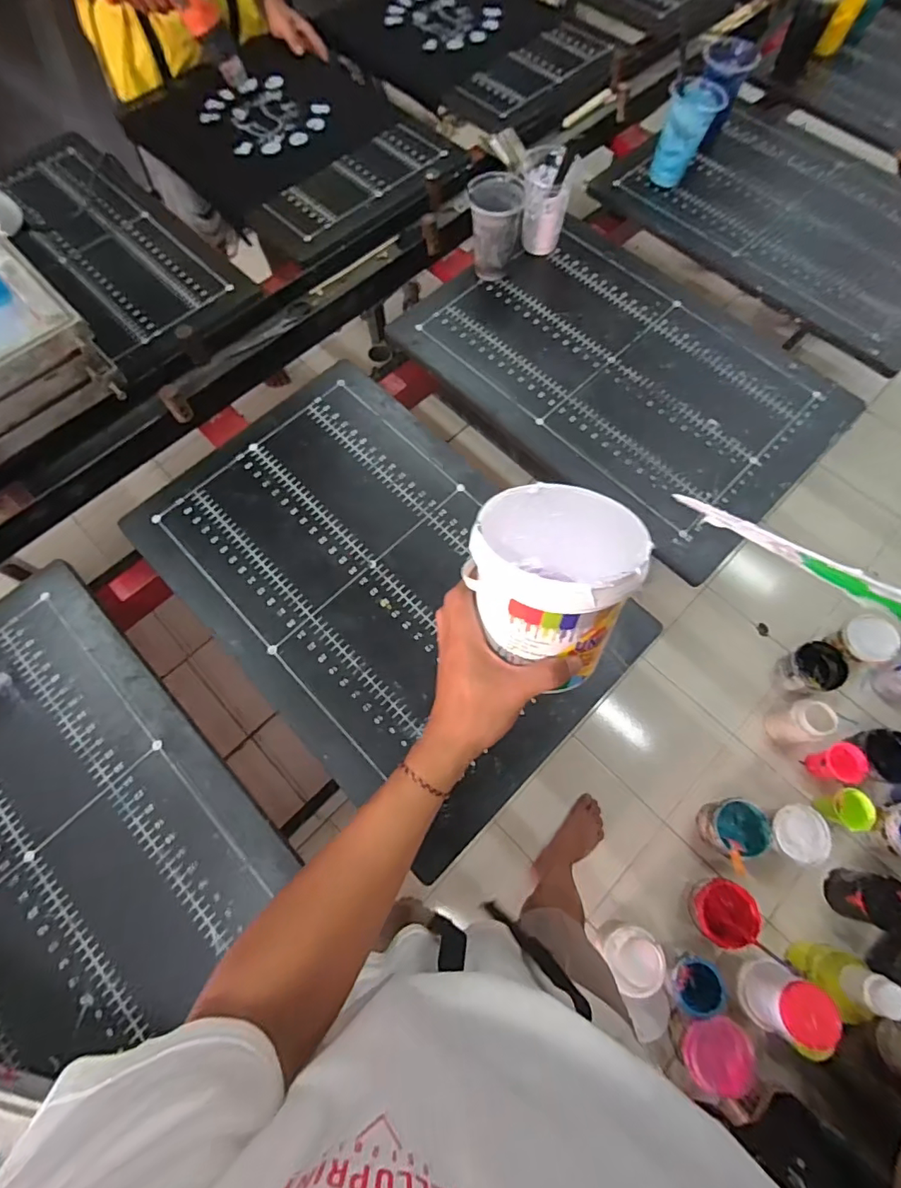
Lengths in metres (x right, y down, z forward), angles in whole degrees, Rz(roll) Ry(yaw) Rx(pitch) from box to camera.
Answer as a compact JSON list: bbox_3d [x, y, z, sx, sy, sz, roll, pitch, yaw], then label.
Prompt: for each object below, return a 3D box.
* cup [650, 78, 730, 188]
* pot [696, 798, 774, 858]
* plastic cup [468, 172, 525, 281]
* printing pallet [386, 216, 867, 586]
[{"bbox_3d":[0.388,-0.765,0.883,0.086,0.129,0.074,32,72,10],"label":"cup"},{"bbox_3d":[0.666,0.551,1.233,0.123,0.128,0.126,-10,70,-3],"label":"pot"},{"bbox_3d":[0.065,-0.561,0.806,0.078,0.115,0.090,6,70,1],"label":"plastic cup"},{"bbox_3d":[0.268,-0.348,0.782,0.432,0.024,0.574,-43,76,-15],"label":"printing pallet"}]

